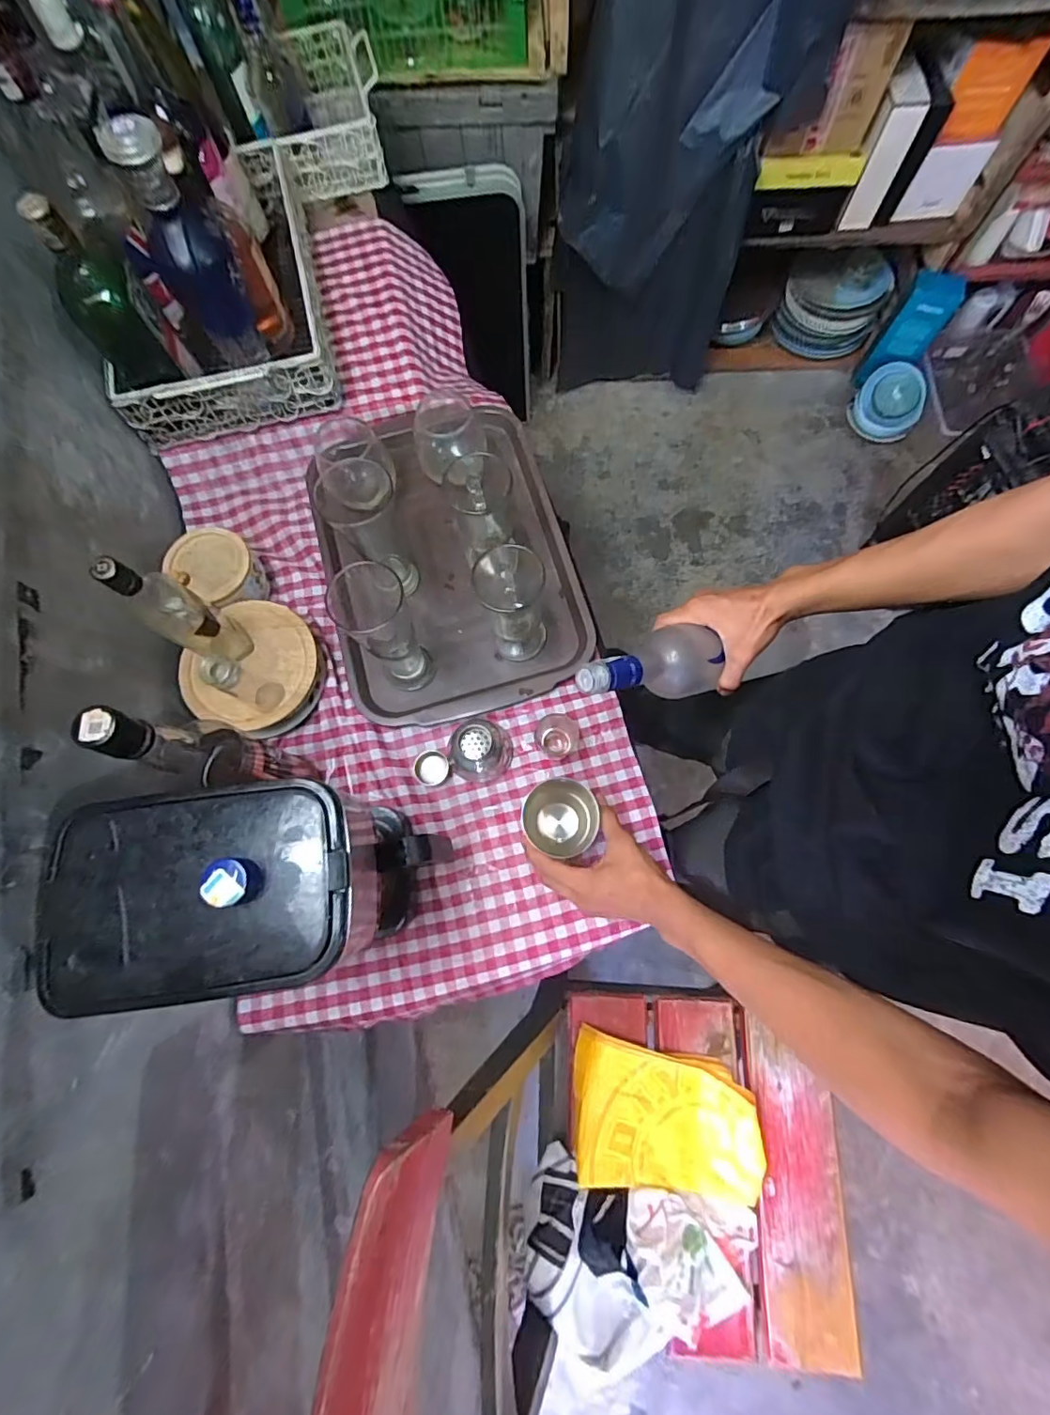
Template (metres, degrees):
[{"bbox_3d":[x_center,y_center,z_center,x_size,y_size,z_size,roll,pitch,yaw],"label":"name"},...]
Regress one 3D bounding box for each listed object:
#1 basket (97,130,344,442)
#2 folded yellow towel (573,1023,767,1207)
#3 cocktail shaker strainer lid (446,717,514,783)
[{"bbox_3d":[-0.407,-0.551,0.702,0.247,0.085,0.396,-15,74,-3],"label":"basket"},{"bbox_3d":[0.191,0.548,0.704,0.254,0.054,0.161,11,74,5],"label":"folded yellow towel"},{"bbox_3d":[-0.053,0.045,0.599,0.071,0.036,0.070,-9,74,-1],"label":"cocktail shaker strainer lid"}]

